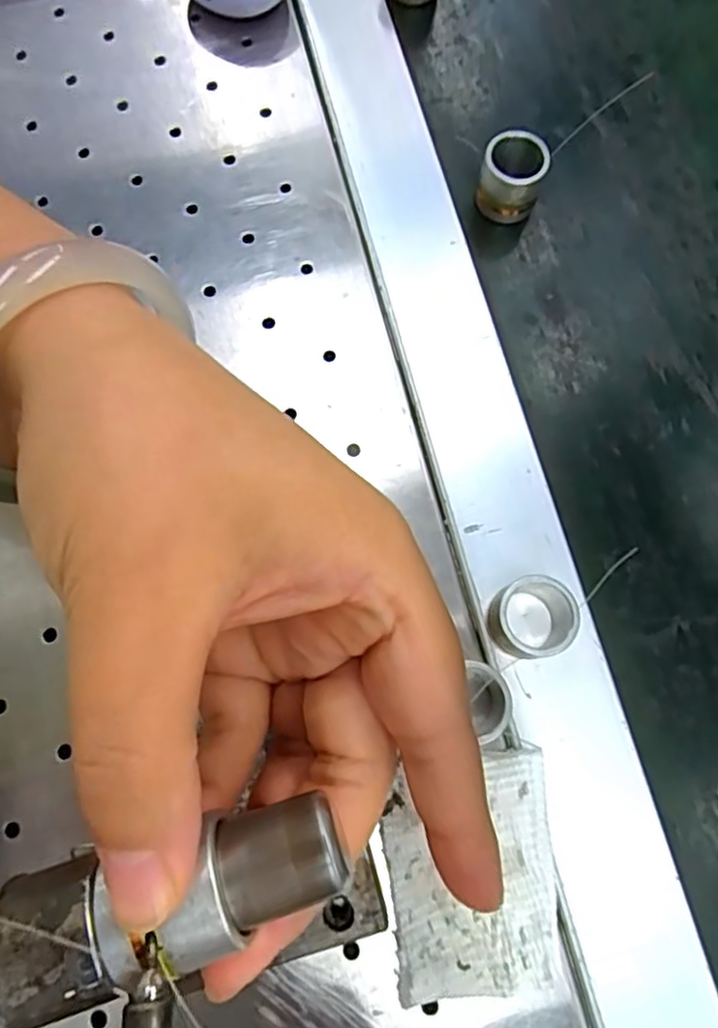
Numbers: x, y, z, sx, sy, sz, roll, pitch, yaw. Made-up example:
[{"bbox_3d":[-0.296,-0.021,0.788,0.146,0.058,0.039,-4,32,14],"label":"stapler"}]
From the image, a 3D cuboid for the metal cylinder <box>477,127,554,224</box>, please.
[{"bbox_3d":[0.062,-0.136,0.263,0.024,0.026,0.021,9,75,1],"label":"metal cylinder"}]

